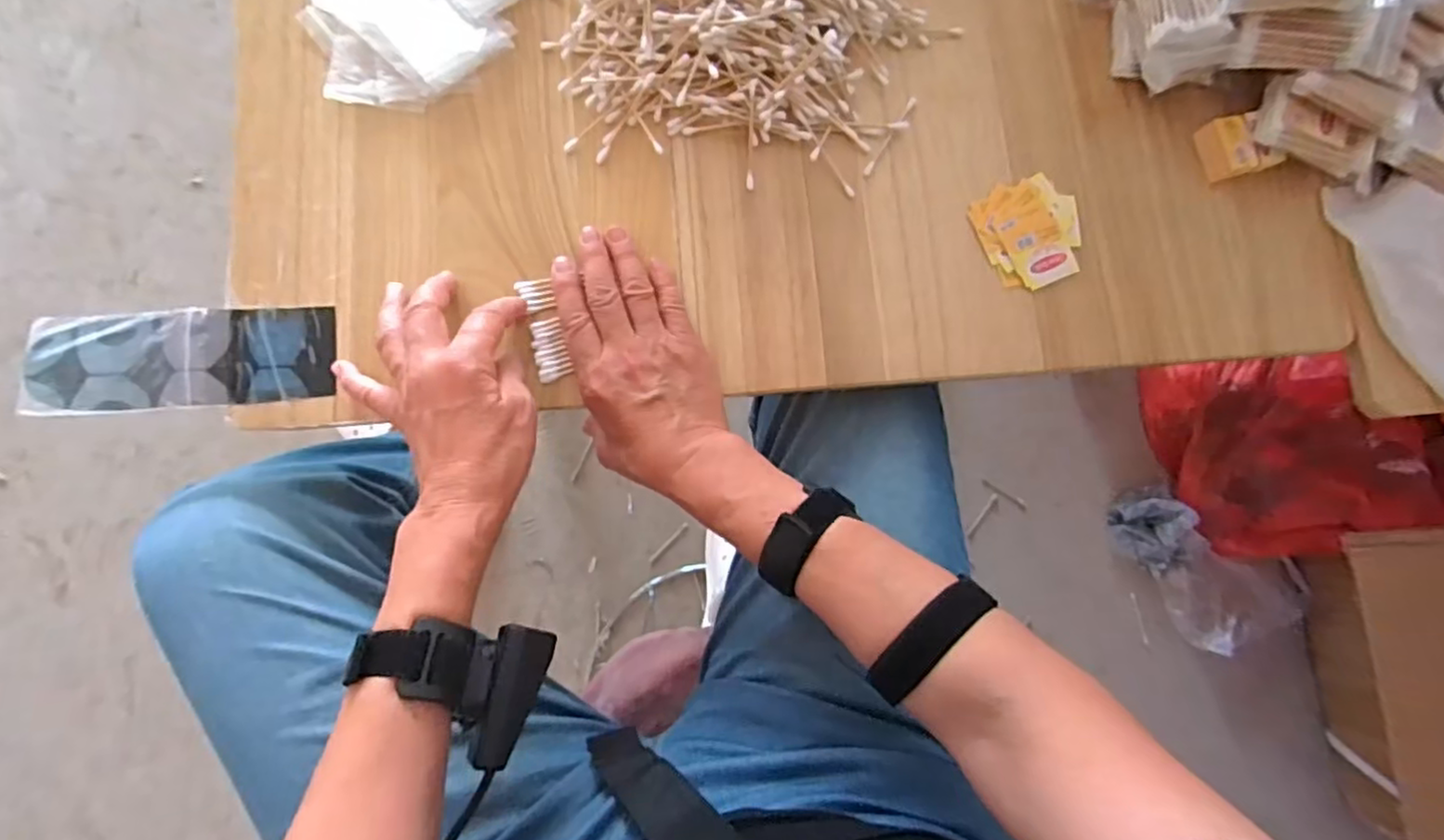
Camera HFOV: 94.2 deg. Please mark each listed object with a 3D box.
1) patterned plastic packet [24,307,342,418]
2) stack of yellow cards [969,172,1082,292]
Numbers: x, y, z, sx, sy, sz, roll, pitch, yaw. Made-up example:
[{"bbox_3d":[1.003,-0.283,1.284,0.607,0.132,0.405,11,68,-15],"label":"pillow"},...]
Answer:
[{"bbox_3d":[-0.341,-0.039,0.429,0.174,0.009,0.064,-2,81,-9],"label":"patterned plastic packet"},{"bbox_3d":[0.222,-0.135,0.480,0.076,0.009,0.078,-21,84,-7],"label":"stack of yellow cards"}]

